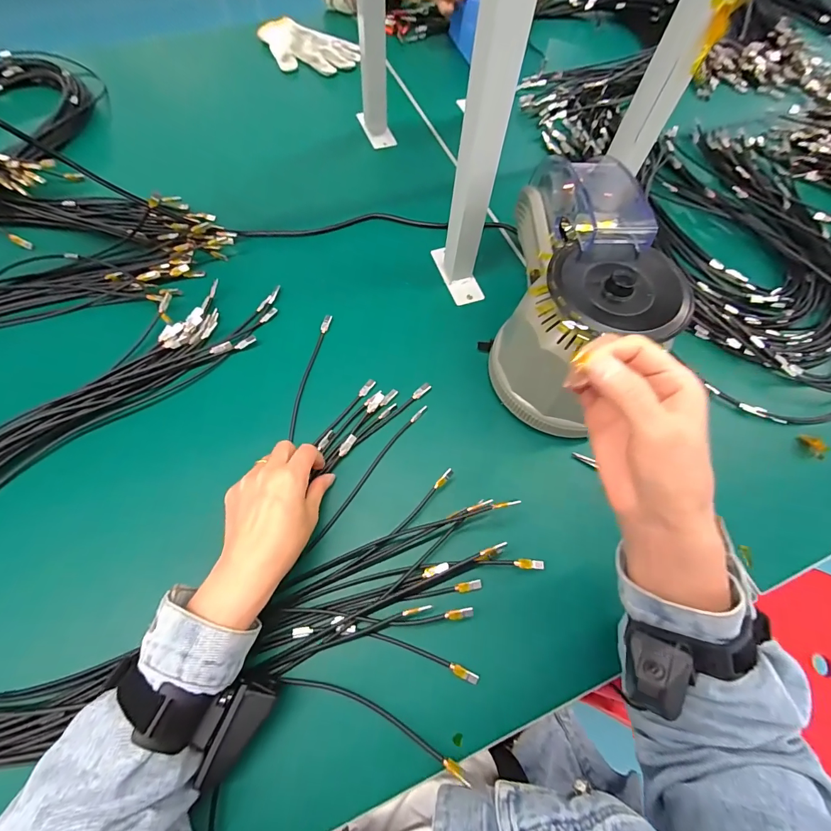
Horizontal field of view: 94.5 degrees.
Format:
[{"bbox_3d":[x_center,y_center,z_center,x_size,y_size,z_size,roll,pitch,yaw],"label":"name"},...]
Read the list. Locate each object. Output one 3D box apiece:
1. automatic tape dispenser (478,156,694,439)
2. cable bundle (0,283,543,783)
[{"bbox_3d":[0.162,-0.125,0.394,0.150,0.159,0.259,11,66,4],"label":"automatic tape dispenser"},{"bbox_3d":[-0.192,0.066,0.379,0.555,0.040,0.430,1,64,0],"label":"cable bundle"}]

